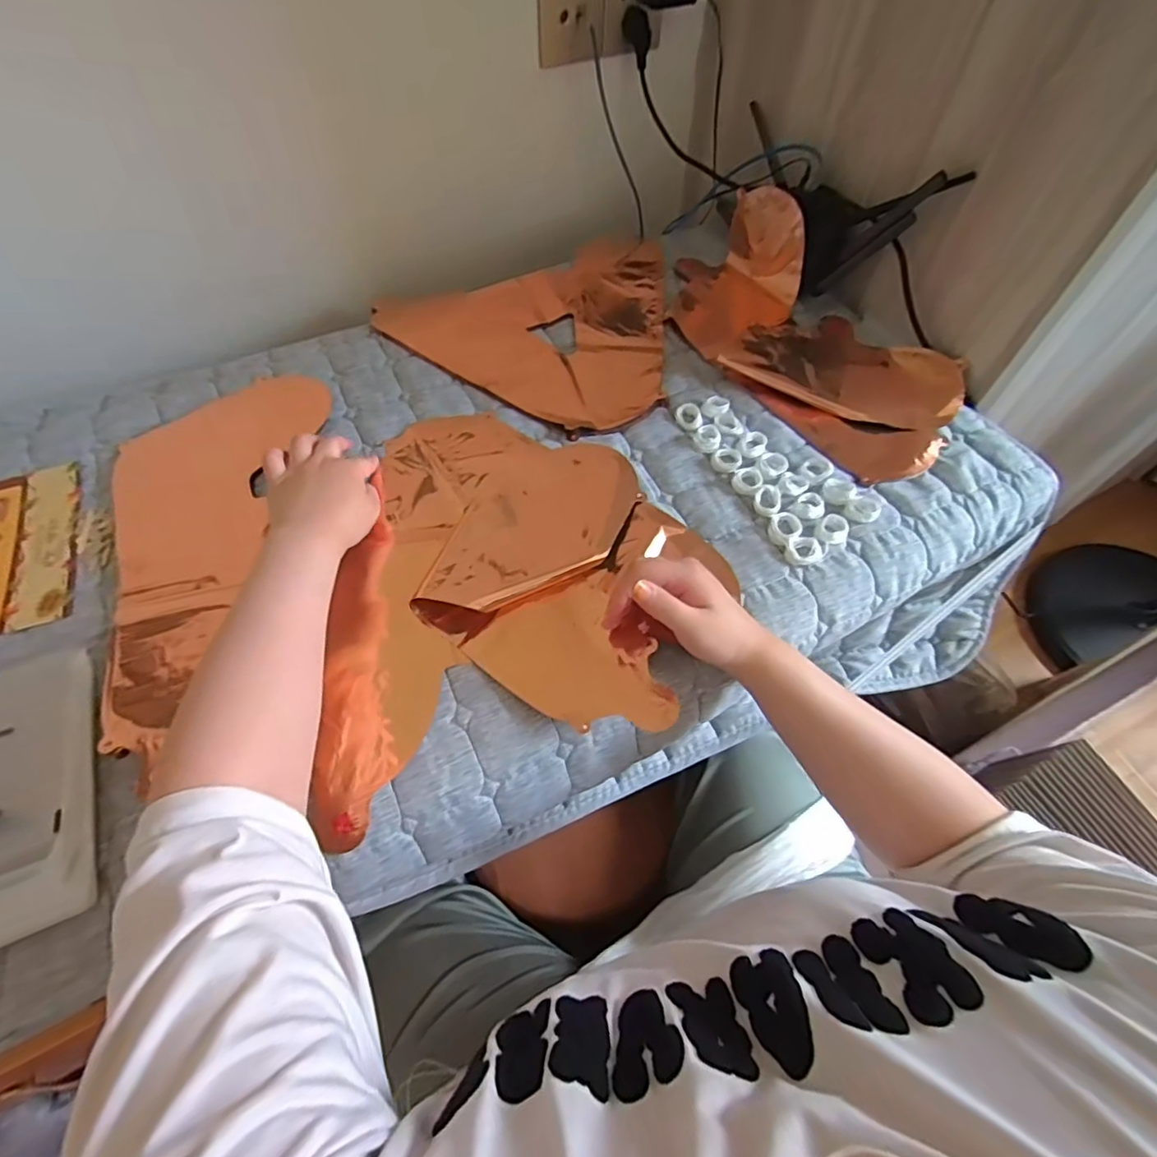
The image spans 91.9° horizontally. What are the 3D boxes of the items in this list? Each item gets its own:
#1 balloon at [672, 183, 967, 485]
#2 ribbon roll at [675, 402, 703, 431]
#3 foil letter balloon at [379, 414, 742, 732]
[{"bbox_3d":[0.255,-0.289,0.630,0.180,0.092,0.390,-34,64,-18],"label":"balloon"},{"bbox_3d":[0.121,-0.177,0.610,0.029,0.009,0.032,10,59,7],"label":"ribbon roll"},{"bbox_3d":[-0.035,-0.037,0.528,0.243,0.032,0.387,-32,64,-17],"label":"foil letter balloon"}]

